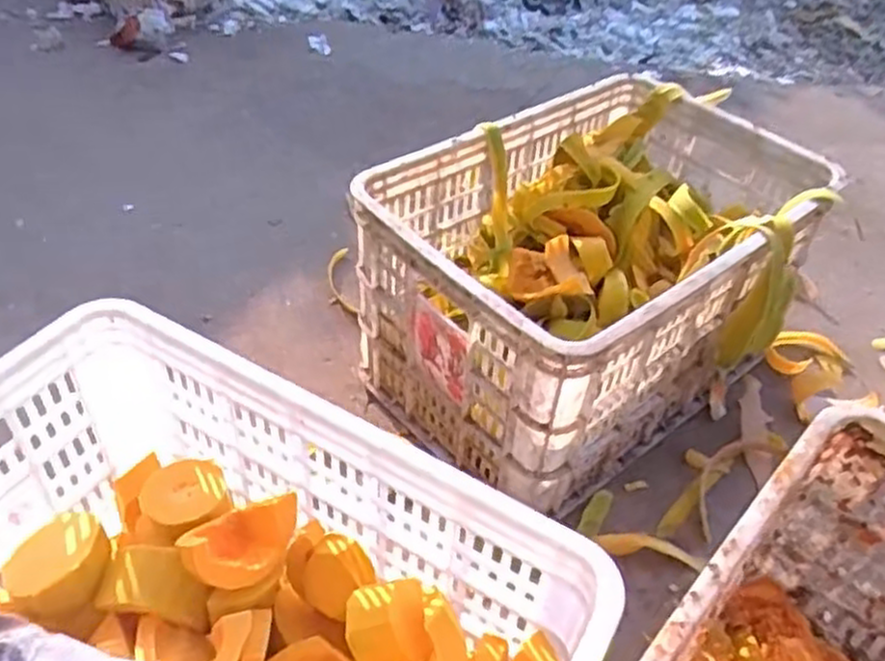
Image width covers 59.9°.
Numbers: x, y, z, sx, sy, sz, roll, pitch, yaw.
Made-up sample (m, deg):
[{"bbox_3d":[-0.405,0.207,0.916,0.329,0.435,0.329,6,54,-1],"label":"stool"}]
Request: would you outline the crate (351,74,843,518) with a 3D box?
[{"bbox_3d":[0.203,-0.070,0.965,0.542,0.274,0.373,-31,54,-32],"label":"crate"}]

